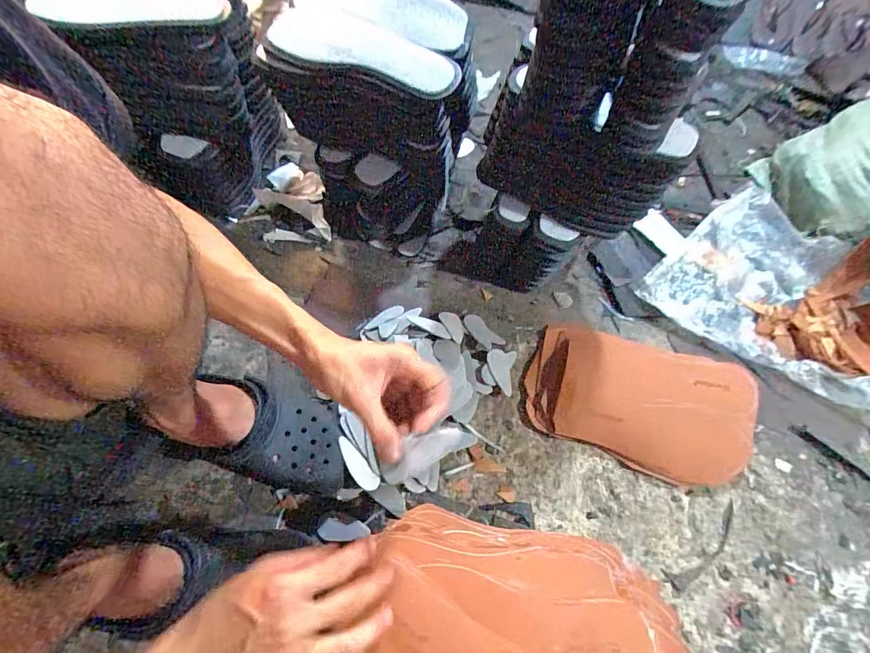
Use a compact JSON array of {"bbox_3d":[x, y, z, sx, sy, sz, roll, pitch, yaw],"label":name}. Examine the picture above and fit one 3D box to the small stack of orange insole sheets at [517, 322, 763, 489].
[{"bbox_3d":[0.291,0.103,0.608,0.300,0.047,0.187,21,65,7],"label":"small stack of orange insole sheets"}]

